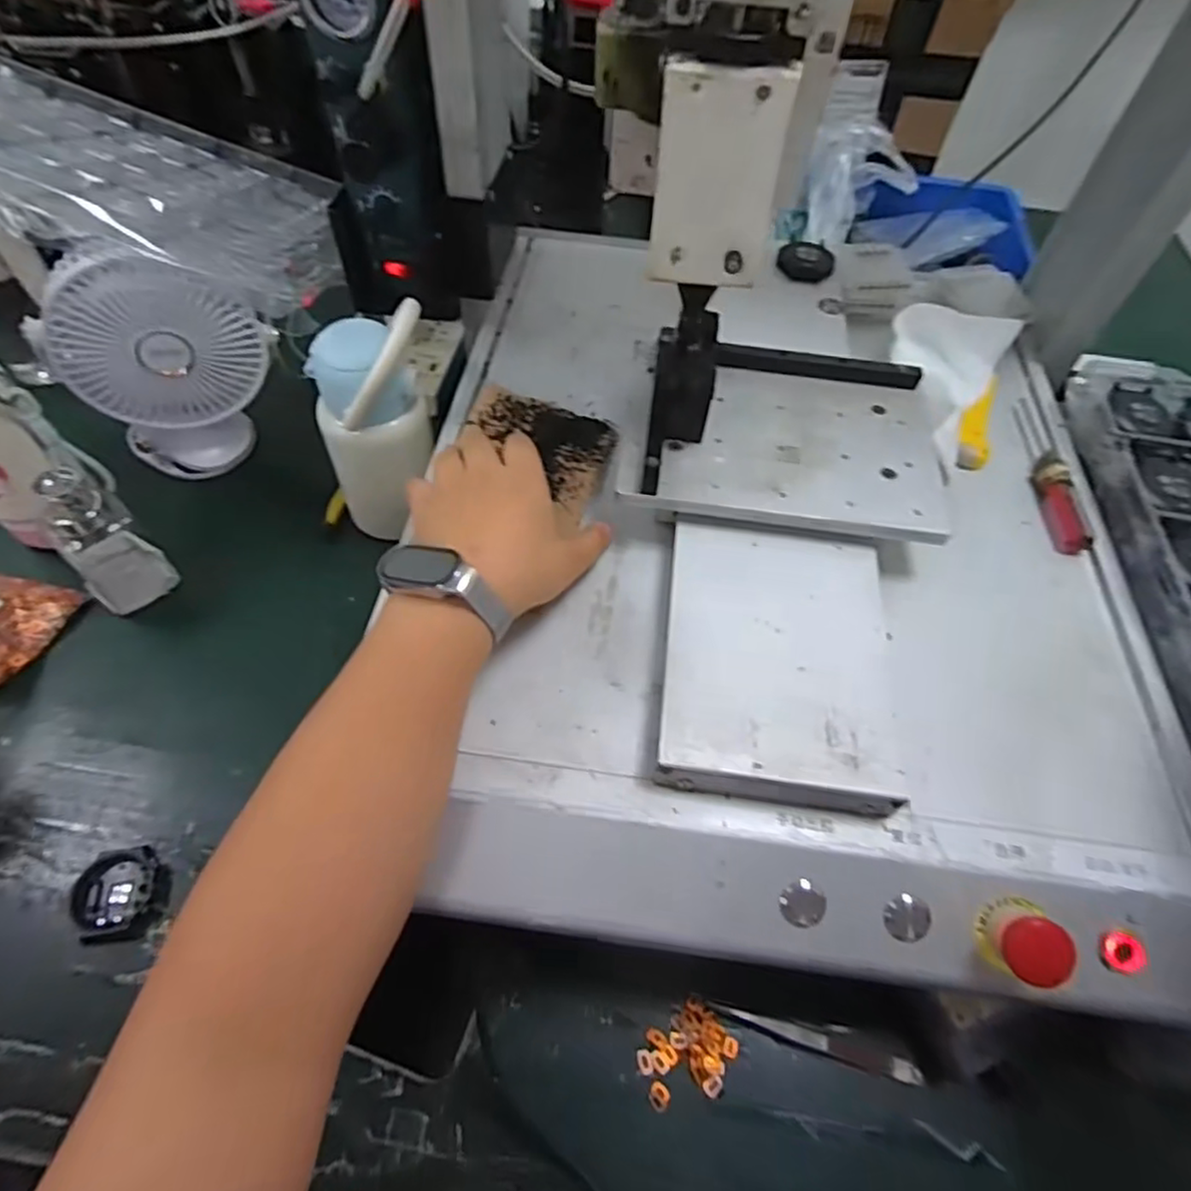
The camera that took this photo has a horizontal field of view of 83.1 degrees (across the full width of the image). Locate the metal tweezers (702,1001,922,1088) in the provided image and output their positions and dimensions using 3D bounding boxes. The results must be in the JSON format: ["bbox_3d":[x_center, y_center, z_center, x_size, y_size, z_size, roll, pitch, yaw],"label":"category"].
[{"bbox_3d":[0.131,0.263,0.401,0.122,0.012,0.017,15,57,6],"label":"metal tweezers"}]

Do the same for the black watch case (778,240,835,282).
[{"bbox_3d":[0.178,-0.283,0.568,0.045,0.014,0.045,19,57,8],"label":"black watch case"}]

